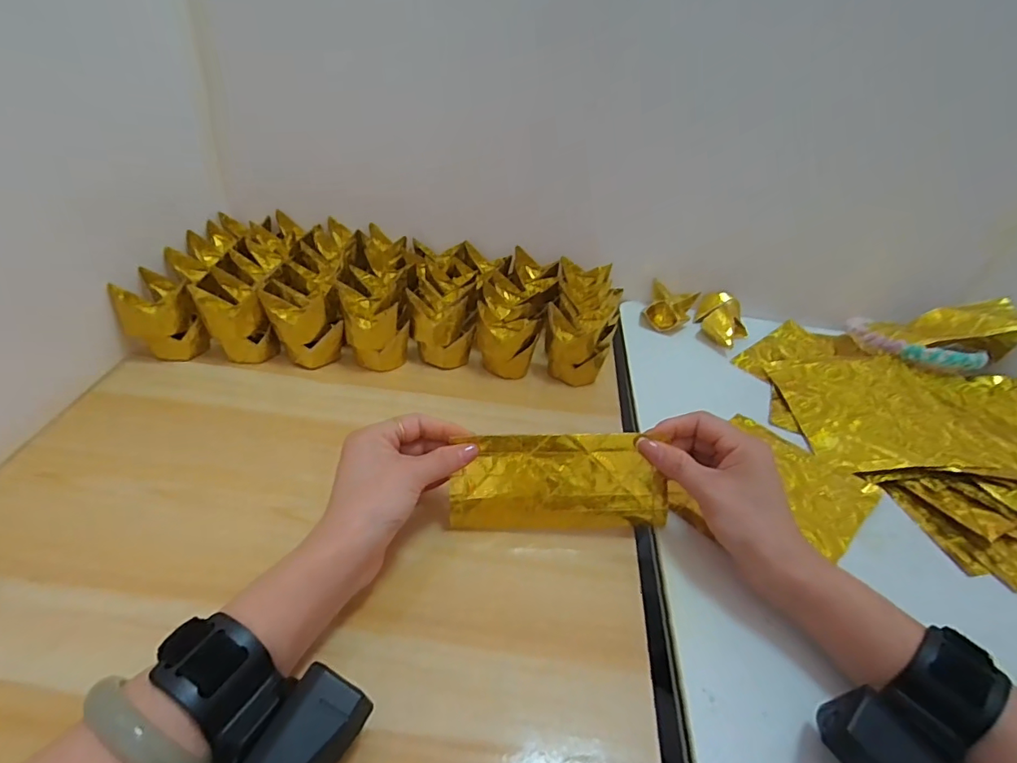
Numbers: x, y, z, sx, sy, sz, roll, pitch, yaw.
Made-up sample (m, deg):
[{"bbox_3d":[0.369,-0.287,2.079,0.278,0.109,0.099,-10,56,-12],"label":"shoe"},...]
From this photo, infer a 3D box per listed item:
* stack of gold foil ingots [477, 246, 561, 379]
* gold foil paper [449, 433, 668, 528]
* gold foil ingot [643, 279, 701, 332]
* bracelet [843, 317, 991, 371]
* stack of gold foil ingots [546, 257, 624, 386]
[{"bbox_3d":[0.012,-0.078,0.538,0.066,0.058,0.160,12,39,8],"label":"stack of gold foil ingots"},{"bbox_3d":[0.036,0.069,0.352,0.147,0.065,0.010,-1,2,-4],"label":"gold foil paper"},{"bbox_3d":[0.185,-0.083,0.589,0.051,0.029,0.065,18,40,15],"label":"gold foil ingot"},{"bbox_3d":[0.425,-0.041,0.542,0.059,0.026,0.124,-22,46,-30],"label":"bracelet"},{"bbox_3d":[0.079,-0.069,0.537,0.068,0.058,0.161,10,39,6],"label":"stack of gold foil ingots"}]

